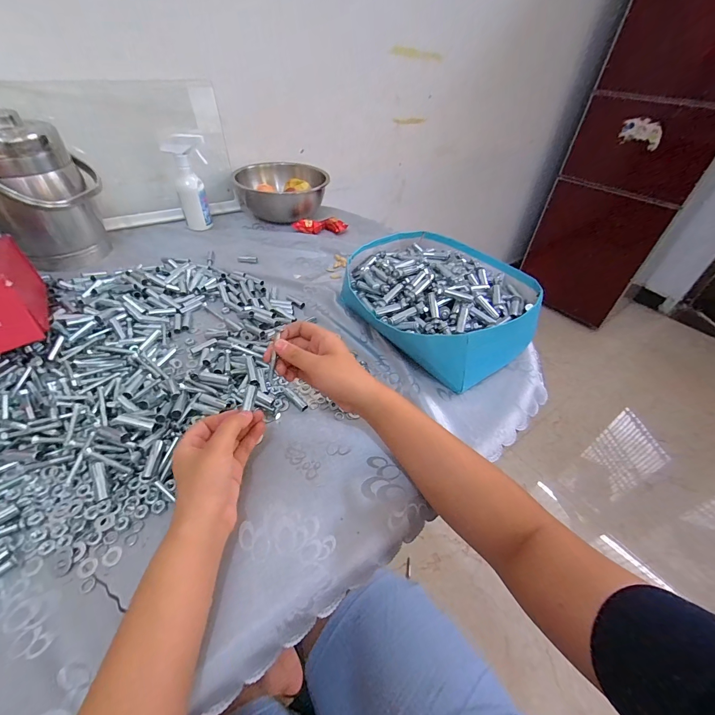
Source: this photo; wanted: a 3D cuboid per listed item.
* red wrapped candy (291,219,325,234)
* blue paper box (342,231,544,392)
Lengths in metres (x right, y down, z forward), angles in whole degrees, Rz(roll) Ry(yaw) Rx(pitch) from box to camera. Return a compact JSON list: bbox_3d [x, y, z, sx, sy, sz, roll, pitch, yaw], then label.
[{"bbox_3d":[-0.117,-0.319,0.804,0.078,0.024,0.036,0,45,-6],"label":"red wrapped candy"},{"bbox_3d":[0.127,-0.097,0.549,0.265,0.100,0.289,-27,53,-30],"label":"blue paper box"}]

